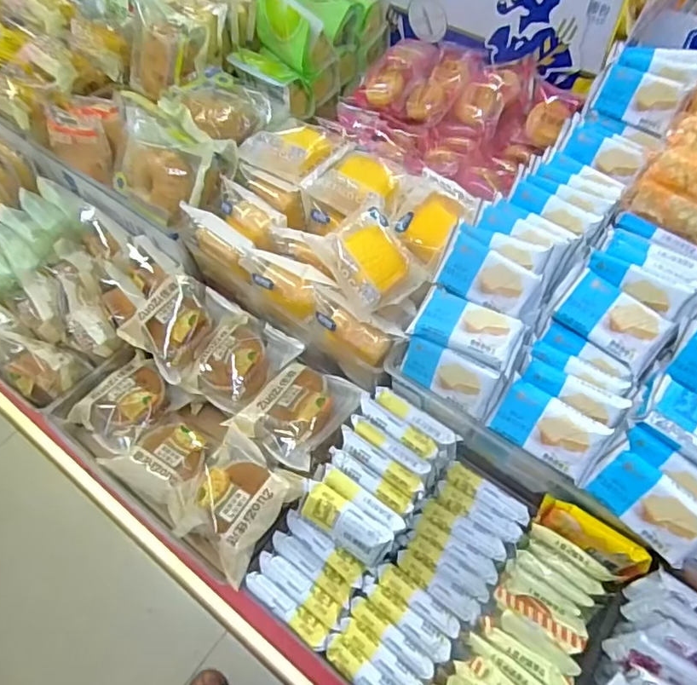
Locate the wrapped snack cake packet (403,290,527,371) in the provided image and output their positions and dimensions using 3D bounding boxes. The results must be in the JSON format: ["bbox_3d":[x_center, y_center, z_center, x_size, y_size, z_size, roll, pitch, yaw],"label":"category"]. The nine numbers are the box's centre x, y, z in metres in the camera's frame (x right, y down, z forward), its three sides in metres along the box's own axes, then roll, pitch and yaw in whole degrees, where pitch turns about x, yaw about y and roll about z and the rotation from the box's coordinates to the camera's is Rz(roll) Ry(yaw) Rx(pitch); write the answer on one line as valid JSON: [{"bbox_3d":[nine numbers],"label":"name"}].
[{"bbox_3d":[0.110,-0.013,0.508,0.093,0.024,0.055,27,62,15],"label":"wrapped snack cake packet"}]

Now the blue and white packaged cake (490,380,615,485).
[{"bbox_3d":[0.178,0.076,0.488,0.086,0.054,0.022,31,23,30],"label":"blue and white packaged cake"}]

